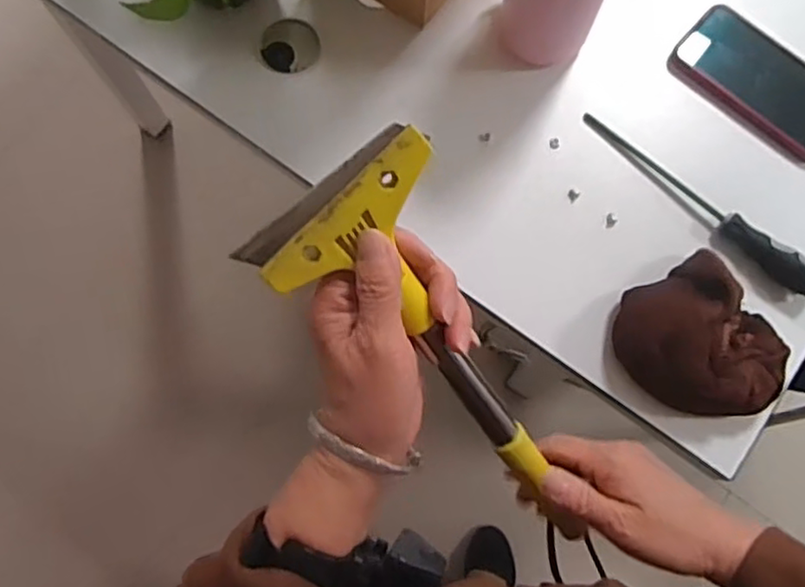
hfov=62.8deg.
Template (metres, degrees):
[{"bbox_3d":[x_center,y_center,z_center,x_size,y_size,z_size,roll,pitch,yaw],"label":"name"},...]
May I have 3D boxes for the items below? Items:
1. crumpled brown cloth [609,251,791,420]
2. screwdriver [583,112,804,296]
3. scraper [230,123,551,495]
[{"bbox_3d":[0.238,0.037,0.517,0.109,0.072,0.124,-42,81,-7],"label":"crumpled brown cloth"},{"bbox_3d":[0.251,-0.081,0.560,0.234,0.031,0.024,41,82,8],"label":"screwdriver"},{"bbox_3d":[0.015,0.031,0.353,0.095,0.020,0.225,-35,120,-6],"label":"scraper"}]

